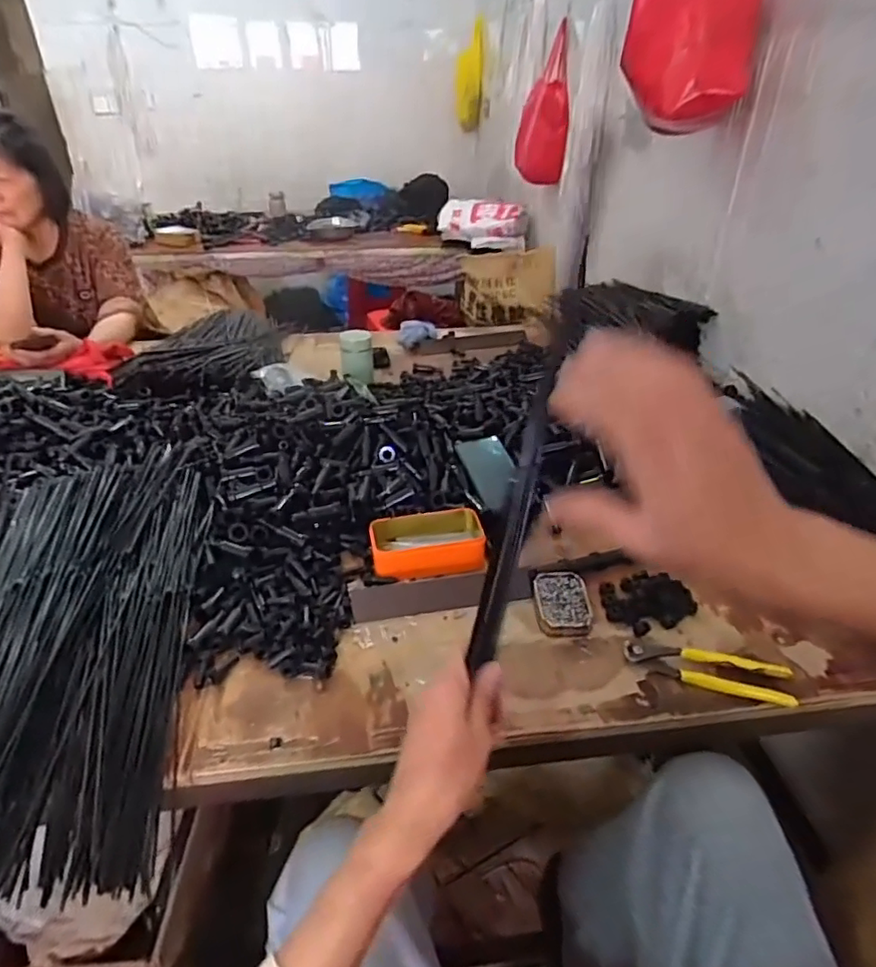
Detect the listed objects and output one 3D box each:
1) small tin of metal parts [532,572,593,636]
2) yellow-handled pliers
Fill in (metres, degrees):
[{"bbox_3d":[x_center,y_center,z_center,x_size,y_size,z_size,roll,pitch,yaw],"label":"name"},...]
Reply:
[{"bbox_3d":[0.149,0.141,0.719,0.061,0.022,0.084,1,33,-1],"label":"small tin of metal parts"},{"bbox_3d":[0.288,0.198,0.644,0.168,0.018,0.048,11,34,14],"label":"yellow-handled pliers"}]

